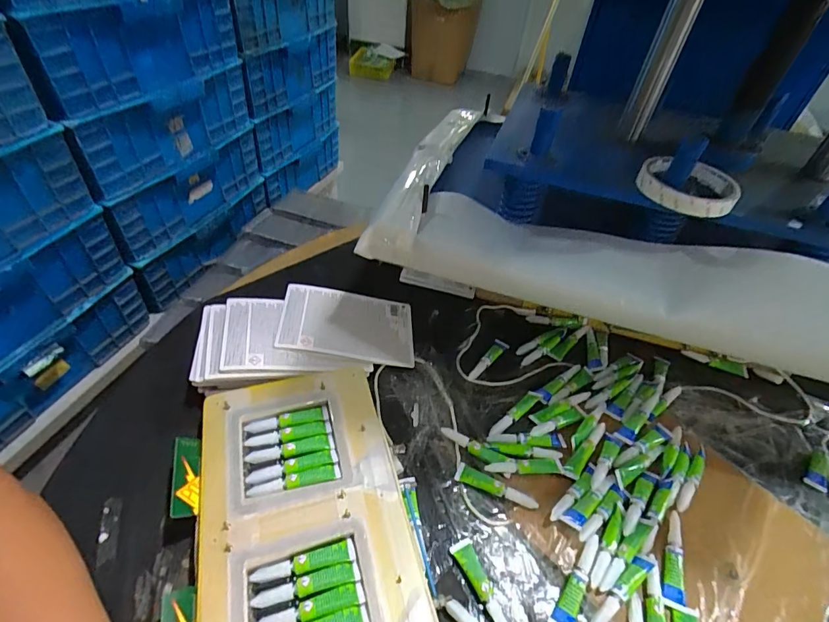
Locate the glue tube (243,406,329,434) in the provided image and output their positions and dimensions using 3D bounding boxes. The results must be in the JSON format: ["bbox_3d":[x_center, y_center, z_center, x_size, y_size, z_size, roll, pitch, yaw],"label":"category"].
[{"bbox_3d":[-0.130,0.113,0.435,0.081,0.007,0.016,-11,48,-13],"label":"glue tube"}]

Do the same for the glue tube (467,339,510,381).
[{"bbox_3d":[0.093,0.060,0.541,0.016,0.007,0.077,35,54,27],"label":"glue tube"}]

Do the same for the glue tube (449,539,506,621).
[{"bbox_3d":[0.060,0.239,0.367,0.021,0.012,0.080,-20,50,-21],"label":"glue tube"}]

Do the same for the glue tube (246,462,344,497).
[{"bbox_3d":[-0.109,0.156,0.389,0.081,0.007,0.016,-11,48,-13],"label":"glue tube"}]

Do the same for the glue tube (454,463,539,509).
[{"bbox_3d":[0.081,0.175,0.424,0.082,0.011,0.017,19,48,14],"label":"glue tube"}]

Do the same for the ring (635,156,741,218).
[{"bbox_3d":[0.261,-0.121,0.409,0.086,0.019,0.084,3,45,-3],"label":"ring"}]

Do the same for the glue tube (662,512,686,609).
[{"bbox_3d":[0.235,0.222,0.388,0.019,0.010,0.076,18,48,13],"label":"glue tube"}]

